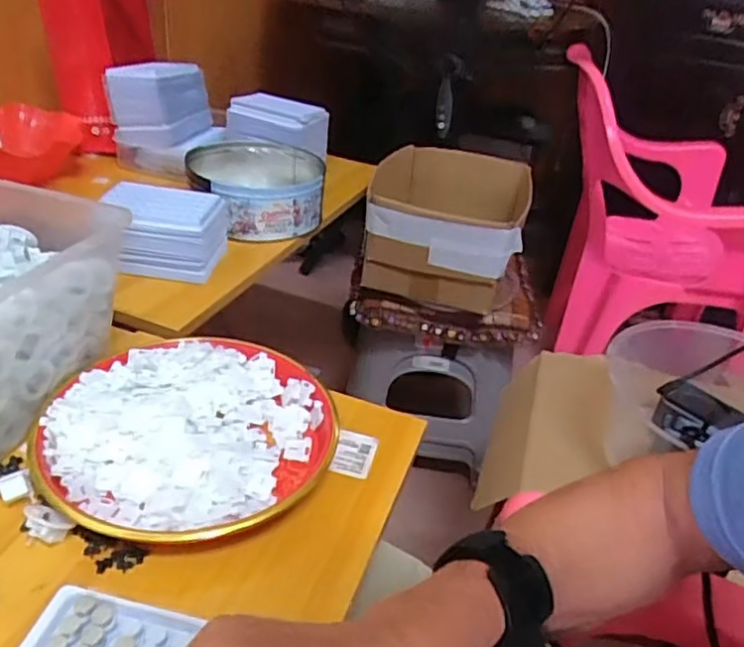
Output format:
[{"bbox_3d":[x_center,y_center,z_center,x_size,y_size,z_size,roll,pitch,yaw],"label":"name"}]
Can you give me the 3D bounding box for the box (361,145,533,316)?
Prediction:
[{"bbox_3d":[0.117,-0.152,1.007,0.238,0.178,0.210,11,32,5],"label":"box"}]

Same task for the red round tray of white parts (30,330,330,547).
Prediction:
[{"bbox_3d":[-0.143,0.082,0.502,0.200,0.034,0.211,5,32,-3],"label":"red round tray of white parts"}]

